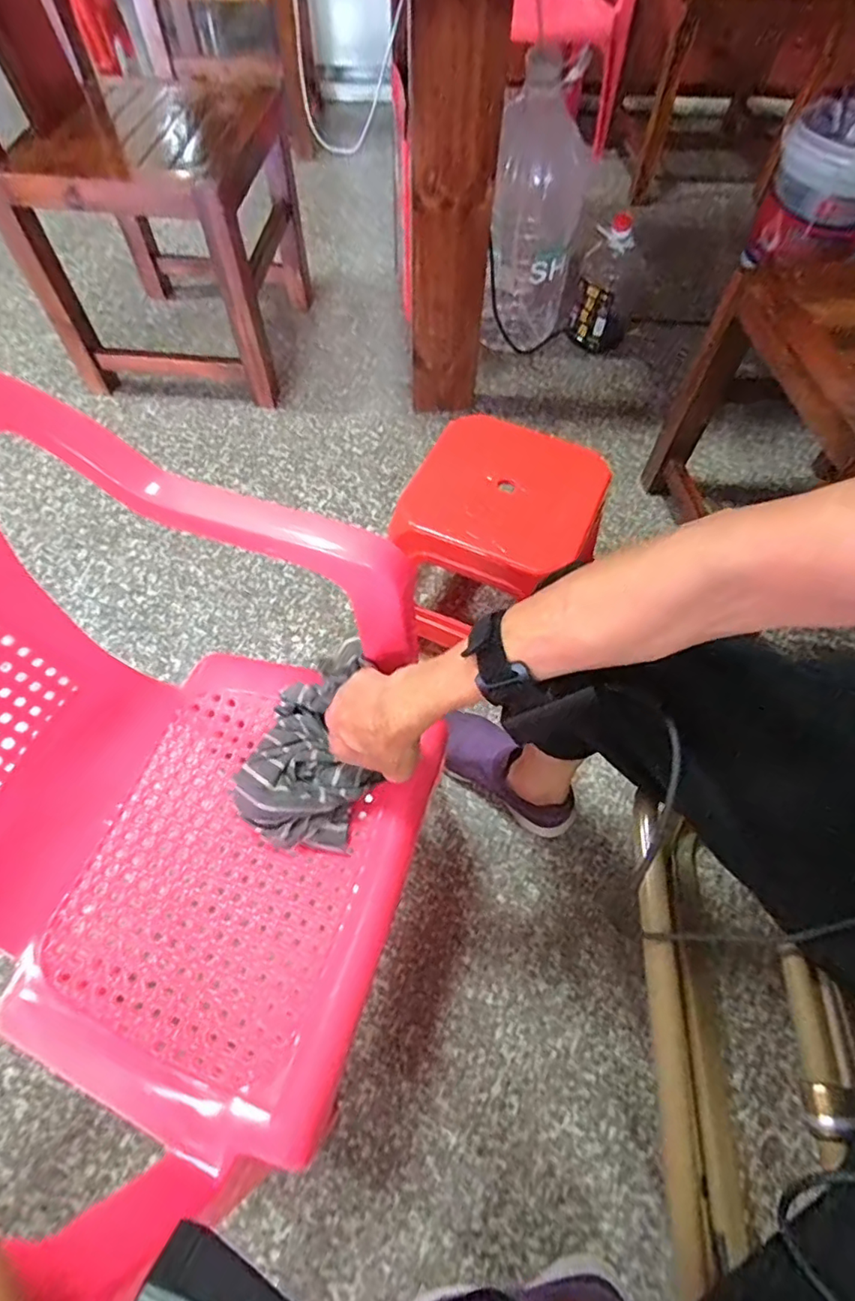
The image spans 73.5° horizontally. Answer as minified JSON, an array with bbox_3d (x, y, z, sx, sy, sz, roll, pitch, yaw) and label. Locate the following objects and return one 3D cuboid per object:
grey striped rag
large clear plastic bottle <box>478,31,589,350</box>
[{"bbox_3d":[-0.096,0.080,0.523,0.110,0.050,0.182,17,62,8],"label":"grey striped rag"},{"bbox_3d":[0.222,-0.893,1.191,0.169,0.472,0.218,11,61,5],"label":"large clear plastic bottle"}]

